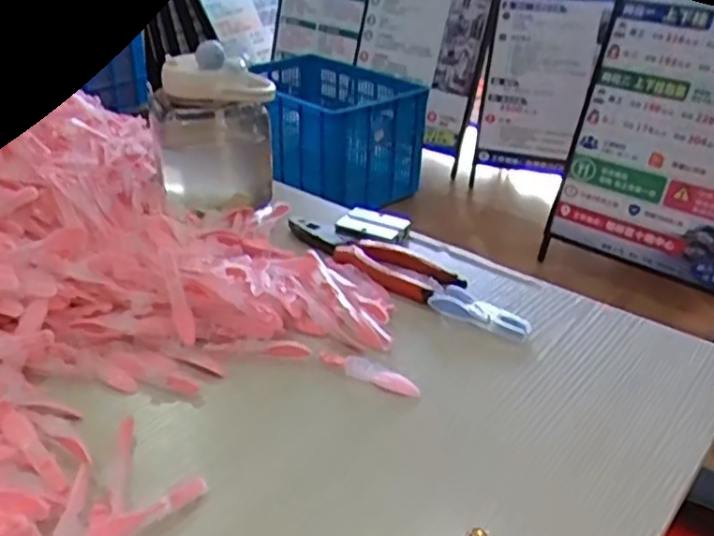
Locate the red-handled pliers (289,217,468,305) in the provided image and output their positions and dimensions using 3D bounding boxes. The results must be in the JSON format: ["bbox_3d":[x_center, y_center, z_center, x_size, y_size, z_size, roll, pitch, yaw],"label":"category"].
[{"bbox_3d":[0.011,-0.014,0.629,0.056,0.028,0.188,-26,40,-38],"label":"red-handled pliers"}]

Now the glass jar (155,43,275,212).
[{"bbox_3d":[-0.146,-0.147,0.706,0.106,0.152,0.111,-5,31,-11],"label":"glass jar"}]

